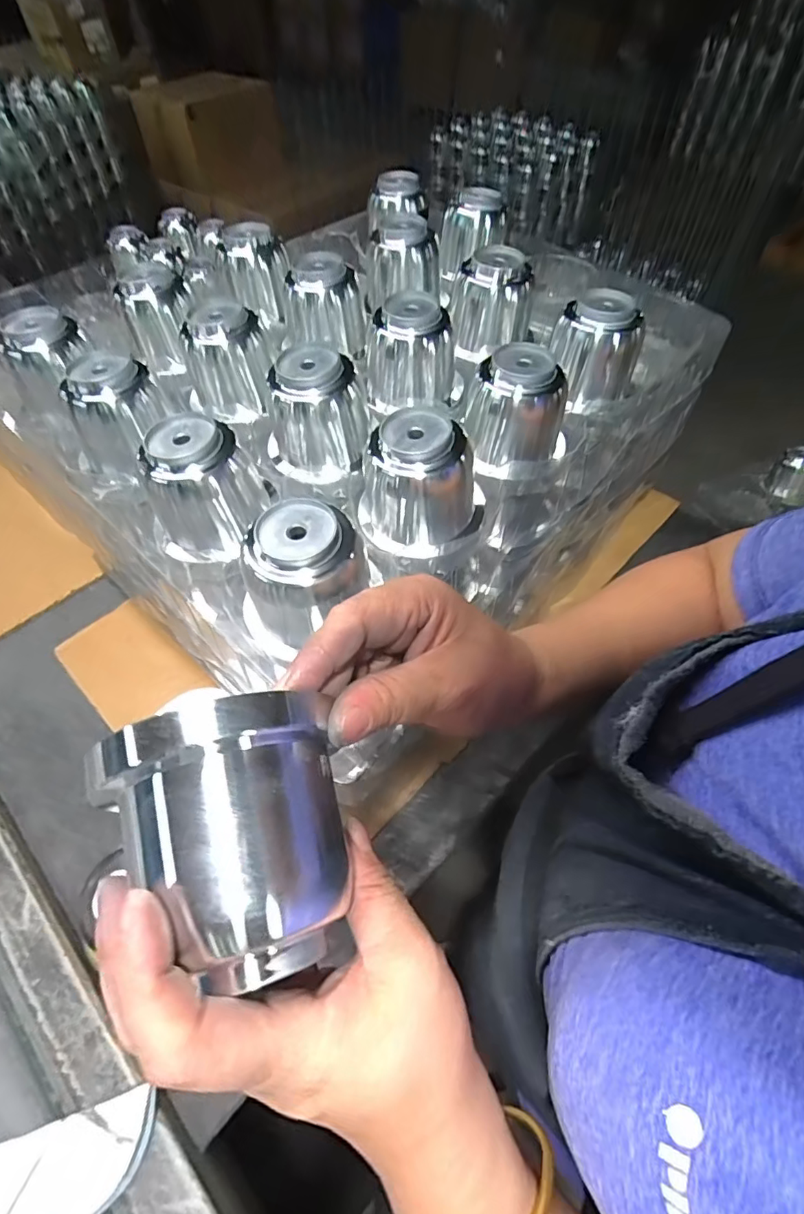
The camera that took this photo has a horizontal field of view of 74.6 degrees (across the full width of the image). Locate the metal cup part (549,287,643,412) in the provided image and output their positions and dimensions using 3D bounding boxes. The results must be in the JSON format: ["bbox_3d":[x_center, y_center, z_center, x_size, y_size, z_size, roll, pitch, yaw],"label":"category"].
[{"bbox_3d":[0.161,-0.212,0.443,0.072,0.075,0.066,15,56,12],"label":"metal cup part"}]

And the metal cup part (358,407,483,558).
[{"bbox_3d":[0.013,-0.080,0.351,0.066,0.073,0.066,25,59,18],"label":"metal cup part"}]

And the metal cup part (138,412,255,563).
[{"bbox_3d":[-0.134,-0.078,0.354,0.057,0.074,0.056,-4,55,-2],"label":"metal cup part"}]

